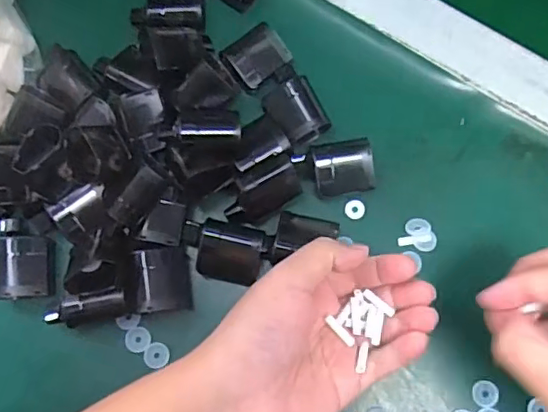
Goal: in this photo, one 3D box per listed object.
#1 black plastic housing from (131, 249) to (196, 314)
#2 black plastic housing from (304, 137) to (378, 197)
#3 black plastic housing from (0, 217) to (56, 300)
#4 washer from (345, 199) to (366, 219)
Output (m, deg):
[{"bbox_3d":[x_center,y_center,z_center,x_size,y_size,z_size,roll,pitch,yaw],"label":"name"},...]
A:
[{"bbox_3d":[-0.077,0.051,0.397,0.036,0.022,0.042,-8,77,1],"label":"black plastic housing"},{"bbox_3d":[0.047,-0.026,0.407,0.049,0.024,0.036,-5,77,1],"label":"black plastic housing"},{"bbox_3d":[-0.174,0.036,0.403,0.038,0.016,0.057,-8,77,1],"label":"black plastic housing"},{"bbox_3d":[0.058,0.002,0.413,0.014,0.004,0.014,7,75,4],"label":"washer"}]

